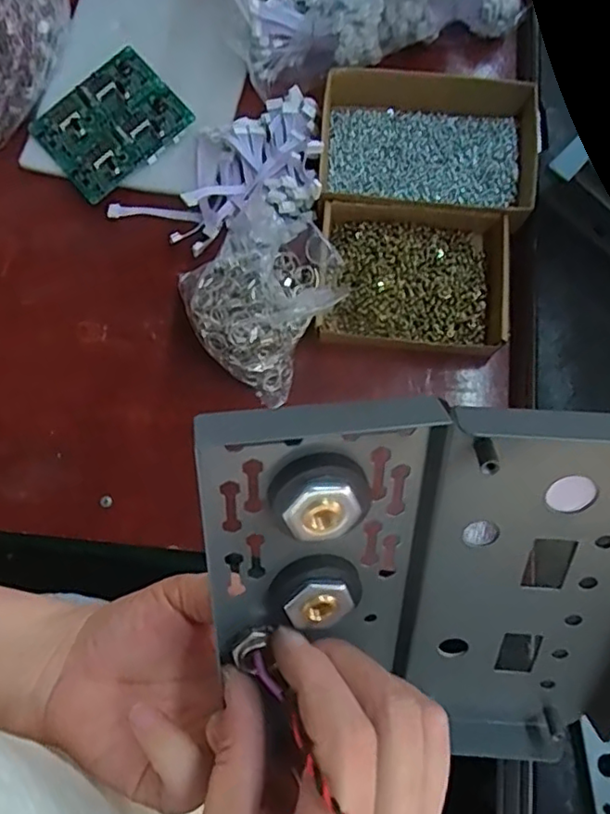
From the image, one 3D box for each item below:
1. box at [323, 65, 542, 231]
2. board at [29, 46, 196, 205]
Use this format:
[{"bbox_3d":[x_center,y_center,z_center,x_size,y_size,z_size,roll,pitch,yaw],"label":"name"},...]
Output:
[{"bbox_3d":[0.122,-0.264,0.614,0.209,0.047,0.151,5,76,1],"label":"box"},{"bbox_3d":[-0.199,-0.290,0.619,0.139,0.011,0.113,-40,84,-3],"label":"board"}]

